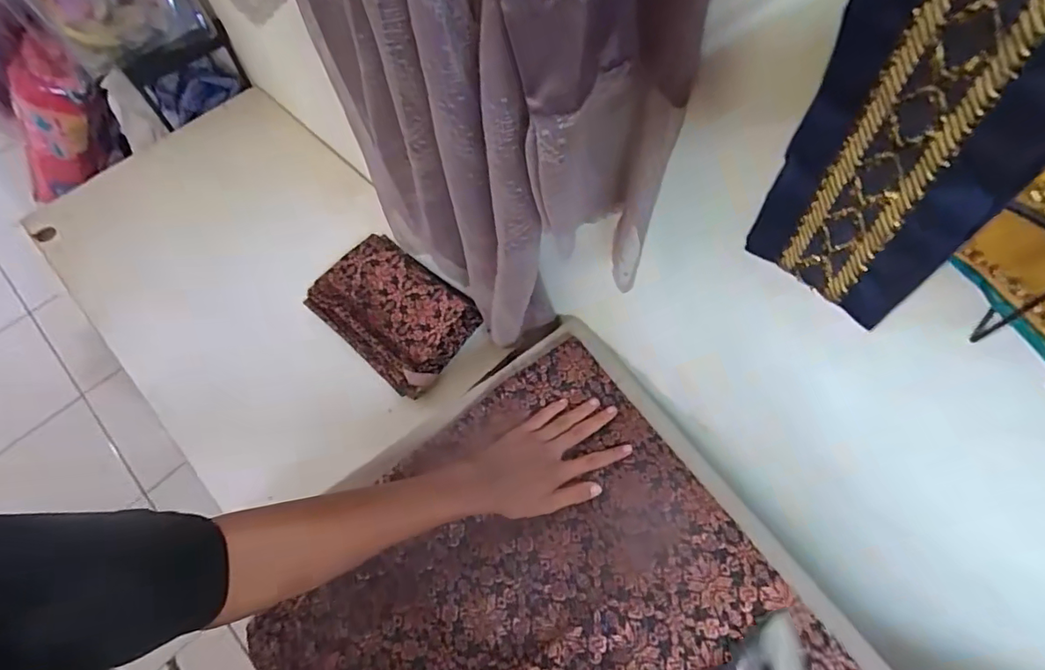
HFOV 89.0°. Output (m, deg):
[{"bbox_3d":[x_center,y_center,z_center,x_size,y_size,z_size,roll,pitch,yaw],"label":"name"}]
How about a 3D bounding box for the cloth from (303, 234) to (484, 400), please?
[{"bbox_3d":[-0.206,-0.048,0.829,0.276,0.044,0.174,39,74,20],"label":"cloth"}]

